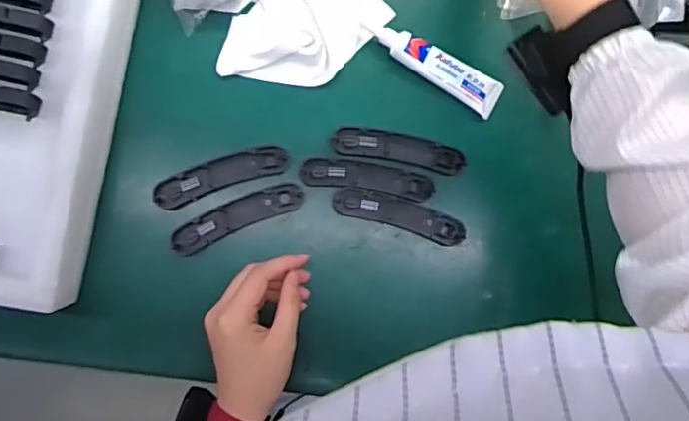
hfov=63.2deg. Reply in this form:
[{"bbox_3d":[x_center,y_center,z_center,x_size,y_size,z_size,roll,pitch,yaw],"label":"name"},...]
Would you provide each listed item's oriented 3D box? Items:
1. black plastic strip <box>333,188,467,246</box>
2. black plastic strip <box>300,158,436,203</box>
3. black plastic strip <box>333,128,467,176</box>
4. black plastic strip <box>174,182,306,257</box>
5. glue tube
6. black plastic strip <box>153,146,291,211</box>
[{"bbox_3d":[0.051,0.004,0.515,0.121,0.016,0.028,17,86,-6],"label":"black plastic strip"},{"bbox_3d":[0.022,-0.029,0.513,0.120,0.012,0.027,9,86,-6],"label":"black plastic strip"},{"bbox_3d":[0.051,-0.056,0.514,0.121,0.011,0.029,11,86,-6],"label":"black plastic strip"},{"bbox_3d":[-0.096,0.005,0.502,0.120,0.006,0.029,-24,90,-7],"label":"black plastic strip"},{"bbox_3d":[0.084,-0.136,0.521,0.137,0.018,0.036,28,85,-5],"label":"glue tube"},{"bbox_3d":[-0.110,-0.033,0.504,0.122,0.010,0.031,-19,90,-7],"label":"black plastic strip"}]

